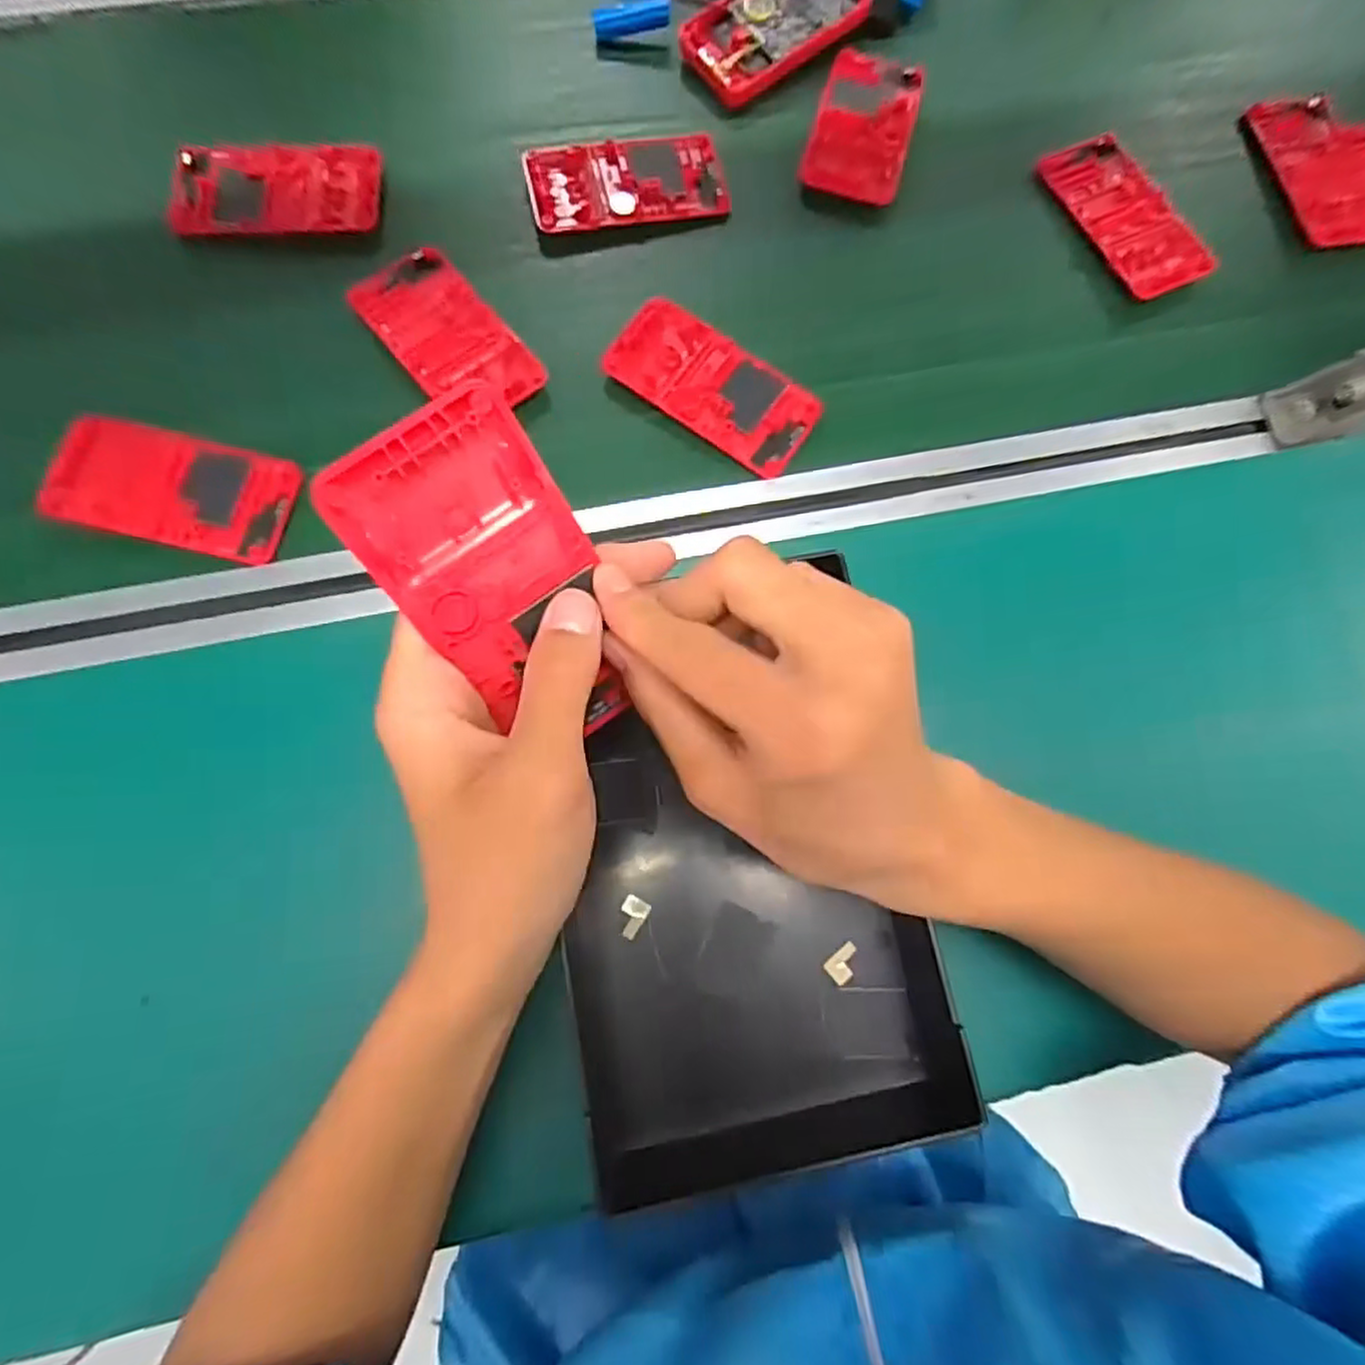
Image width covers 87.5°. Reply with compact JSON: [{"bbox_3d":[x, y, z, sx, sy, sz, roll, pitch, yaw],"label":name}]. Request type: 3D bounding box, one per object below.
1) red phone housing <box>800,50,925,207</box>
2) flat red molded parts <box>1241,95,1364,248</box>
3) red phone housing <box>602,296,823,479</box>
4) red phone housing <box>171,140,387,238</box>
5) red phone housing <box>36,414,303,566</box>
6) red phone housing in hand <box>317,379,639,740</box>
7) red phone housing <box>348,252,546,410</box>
[{"bbox_3d":[0.120,-0.367,0.467,0.062,0.011,0.122,16,73,4],"label":"red phone housing"},{"bbox_3d":[0.454,-0.333,0.478,0.117,0.020,0.148,-6,75,2],"label":"flat red molded parts"},{"bbox_3d":[0.019,-0.173,0.414,0.121,0.011,0.060,34,77,6],"label":"red phone housing"},{"bbox_3d":[-0.245,-0.300,0.434,0.120,0.011,0.063,1,76,-3],"label":"red phone housing"},{"bbox_3d":[-0.277,-0.107,0.388,0.127,0.015,0.065,13,76,1],"label":"red phone housing"},{"bbox_3d":[-0.056,-0.029,0.235,0.060,0.013,0.120,-36,125,-11],"label":"red phone housing in hand"},{"bbox_3d":[-0.135,-0.199,0.412,0.060,0.013,0.119,-39,81,-11],"label":"red phone housing"}]

